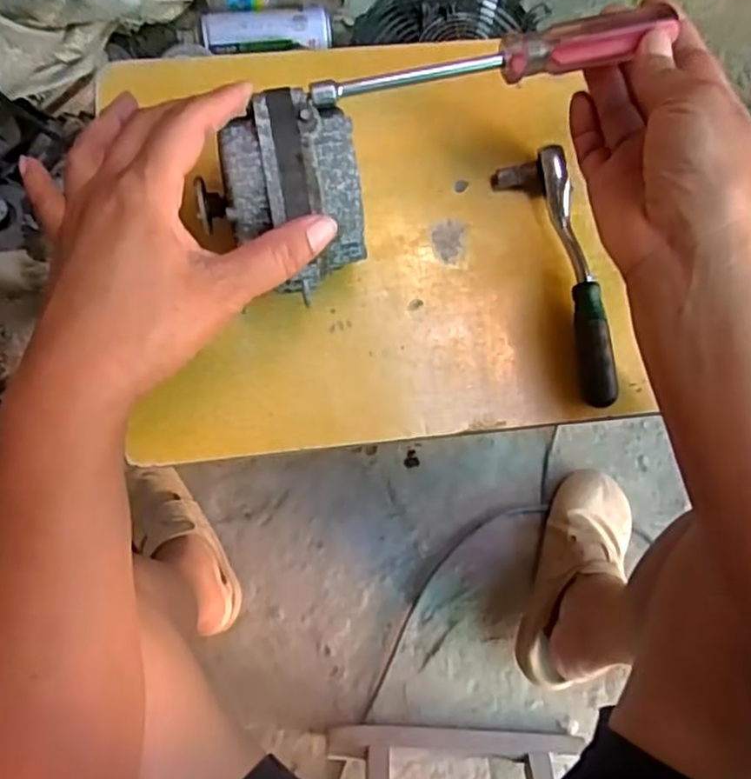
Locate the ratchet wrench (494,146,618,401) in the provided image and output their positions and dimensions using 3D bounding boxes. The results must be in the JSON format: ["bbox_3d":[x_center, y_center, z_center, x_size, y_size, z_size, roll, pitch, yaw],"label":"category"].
[{"bbox_3d":[0.107,-0.062,0.392,0.034,0.020,0.146,-15,83,-4],"label":"ratchet wrench"}]

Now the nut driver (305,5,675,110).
[{"bbox_3d":[0.056,-0.159,0.335,0.173,0.017,0.024,-11,83,2],"label":"nut driver"}]

